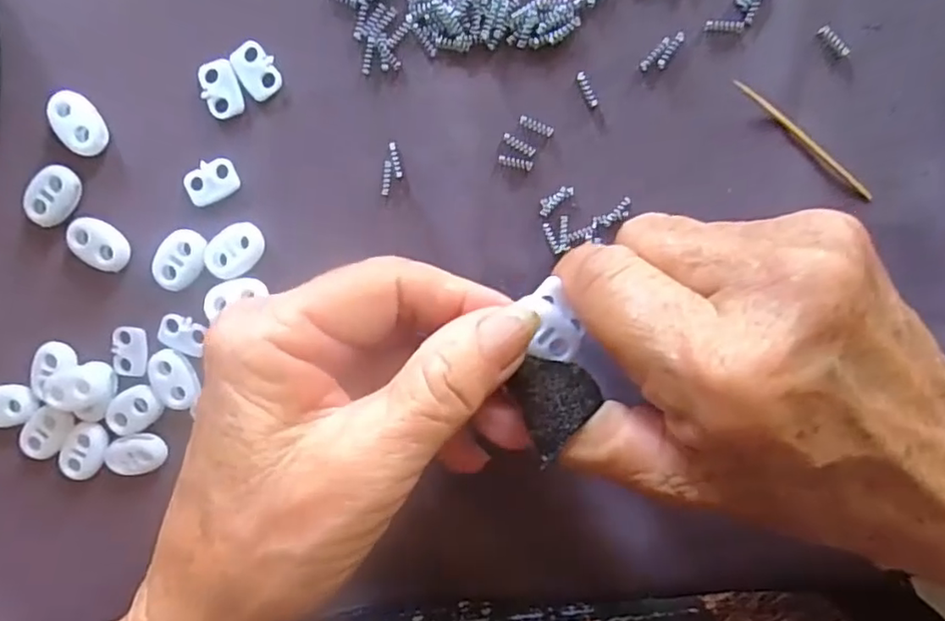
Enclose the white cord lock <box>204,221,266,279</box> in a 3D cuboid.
[{"bbox_3d":[-0.083,-0.021,0.211,0.022,0.006,0.015,-43,94,8],"label":"white cord lock"}]

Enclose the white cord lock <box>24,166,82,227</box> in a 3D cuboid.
[{"bbox_3d":[-0.148,-0.040,0.212,0.015,0.005,0.022,41,98,-3],"label":"white cord lock"}]

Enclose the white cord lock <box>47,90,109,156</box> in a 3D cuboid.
[{"bbox_3d":[-0.136,-0.064,0.208,0.015,0.006,0.021,-35,95,7],"label":"white cord lock"}]

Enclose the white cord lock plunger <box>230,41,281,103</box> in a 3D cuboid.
[{"bbox_3d":[-0.073,-0.081,0.203,0.013,0.004,0.018,-28,95,7],"label":"white cord lock plunger"}]

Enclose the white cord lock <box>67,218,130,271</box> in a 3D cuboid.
[{"bbox_3d":[-0.132,-0.023,0.214,0.022,0.006,0.015,30,98,-1],"label":"white cord lock"}]

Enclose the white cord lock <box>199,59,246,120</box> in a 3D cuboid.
[{"bbox_3d":[-0.085,-0.075,0.203,0.013,0.004,0.018,-19,96,6],"label":"white cord lock"}]

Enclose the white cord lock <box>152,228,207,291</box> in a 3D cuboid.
[{"bbox_3d":[-0.103,-0.018,0.213,0.016,0.005,0.022,41,98,-3],"label":"white cord lock"}]

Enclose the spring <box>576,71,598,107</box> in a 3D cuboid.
[{"bbox_3d":[0.037,-0.072,0.197,0.004,0.004,0.012,-25,97,6],"label":"spring"}]

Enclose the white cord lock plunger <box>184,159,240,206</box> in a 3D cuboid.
[{"bbox_3d":[-0.091,-0.045,0.209,0.019,0.004,0.013,-25,96,6],"label":"white cord lock plunger"}]

